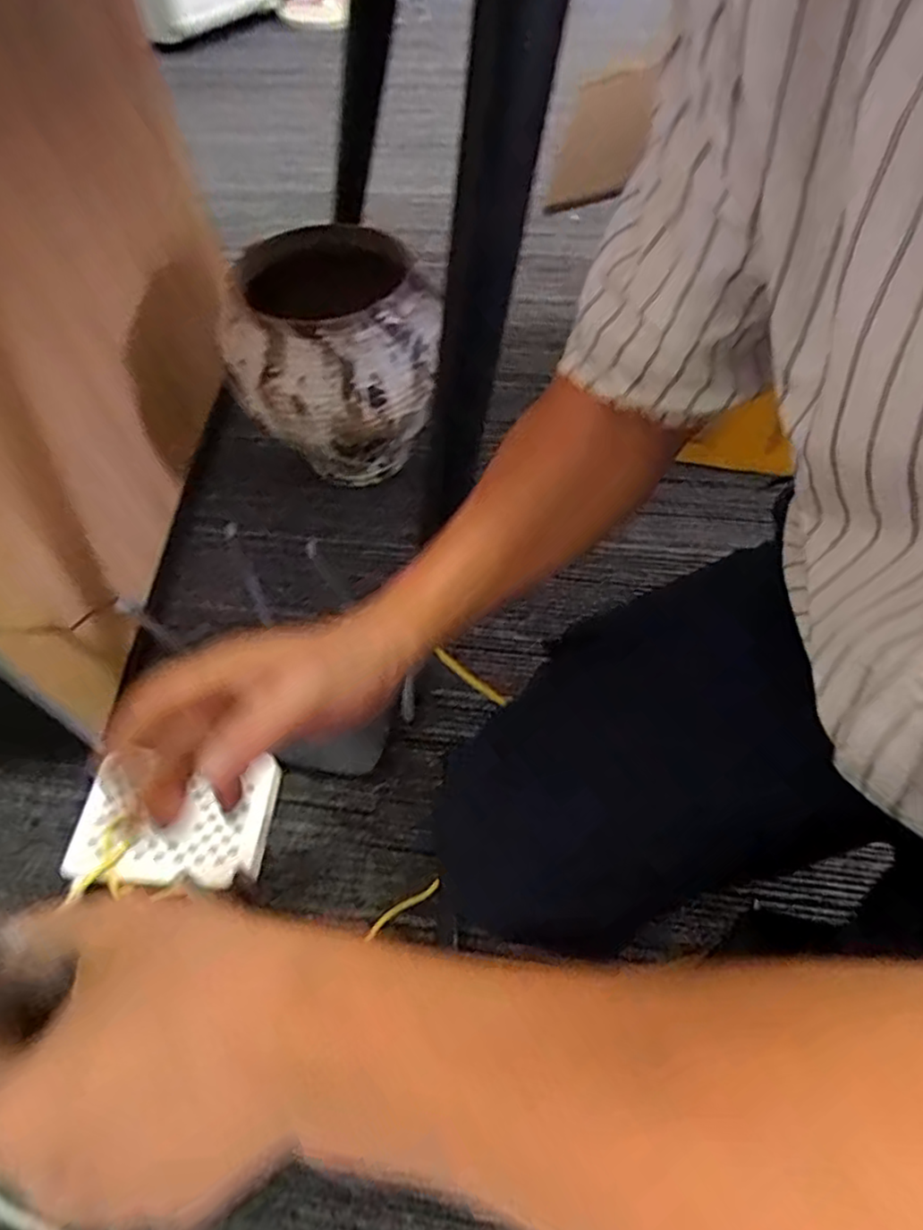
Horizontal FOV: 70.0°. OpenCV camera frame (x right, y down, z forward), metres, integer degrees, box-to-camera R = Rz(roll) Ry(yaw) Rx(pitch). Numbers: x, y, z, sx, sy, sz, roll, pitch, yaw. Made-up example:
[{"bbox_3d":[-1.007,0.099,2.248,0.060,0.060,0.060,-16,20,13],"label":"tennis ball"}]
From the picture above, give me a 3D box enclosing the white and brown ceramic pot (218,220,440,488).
[{"bbox_3d":[-0.160,-0.315,0.876,0.268,0.253,0.236,-13,56,-5],"label":"white and brown ceramic pot"}]

